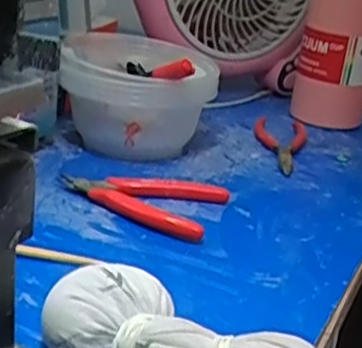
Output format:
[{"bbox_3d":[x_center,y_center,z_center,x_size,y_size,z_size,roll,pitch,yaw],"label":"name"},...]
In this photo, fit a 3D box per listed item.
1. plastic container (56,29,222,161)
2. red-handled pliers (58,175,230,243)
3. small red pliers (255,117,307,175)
[{"bbox_3d":[-0.037,-0.063,0.561,0.126,0.086,0.127,9,23,4],"label":"plastic container"},{"bbox_3d":[-0.031,0.016,0.476,0.117,0.015,0.074,14,24,14],"label":"red-handled pliers"},{"bbox_3d":[0.094,-0.032,0.621,0.050,0.014,0.145,11,24,8],"label":"small red pliers"}]

